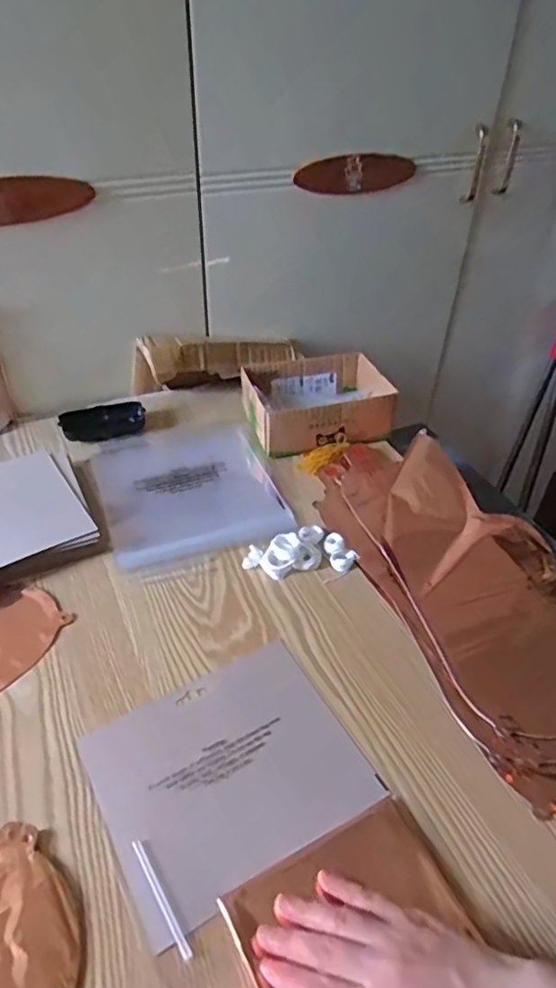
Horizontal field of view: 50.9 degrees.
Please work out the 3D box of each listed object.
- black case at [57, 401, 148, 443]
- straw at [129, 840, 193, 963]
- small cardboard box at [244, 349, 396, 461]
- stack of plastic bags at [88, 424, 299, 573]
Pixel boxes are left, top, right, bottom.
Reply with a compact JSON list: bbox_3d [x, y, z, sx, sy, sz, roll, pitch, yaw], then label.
[{"bbox_3d":[-0.234,-0.095,0.790,0.108,0.036,0.035,-18,43,-22],"label":"black case"},{"bbox_3d":[-0.077,0.266,0.386,0.006,0.004,0.078,-23,45,-27],"label":"straw"},{"bbox_3d":[0.051,-0.123,0.791,0.180,0.066,0.143,-12,41,-16],"label":"small cardboard box"},{"bbox_3d":[-0.113,-0.015,0.721,0.205,0.019,0.247,-14,41,-18],"label":"stack of plastic bags"}]

